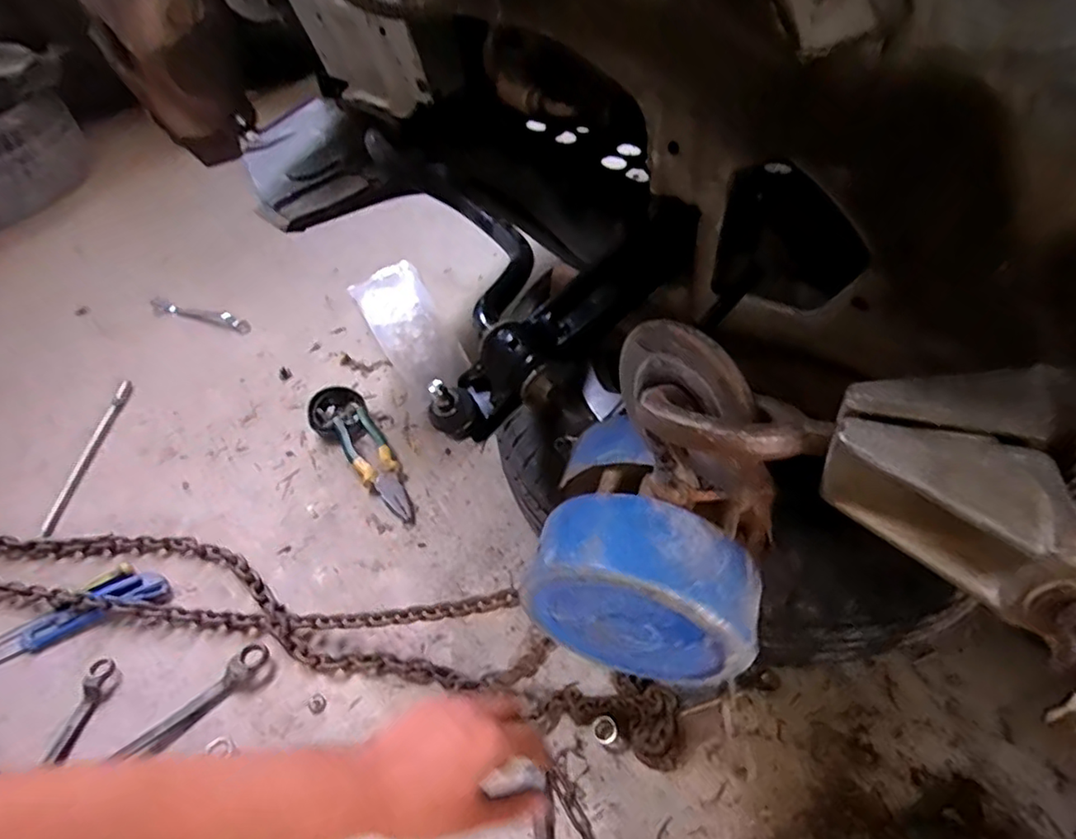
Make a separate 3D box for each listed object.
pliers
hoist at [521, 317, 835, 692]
[{"bbox_3d":[-0.215,0.059,0.802,0.051,0.027,0.211,-27,51,-18],"label":"pliers"},{"bbox_3d":[0.068,0.052,0.339,0.124,0.211,0.104,13,51,17],"label":"hoist"}]

